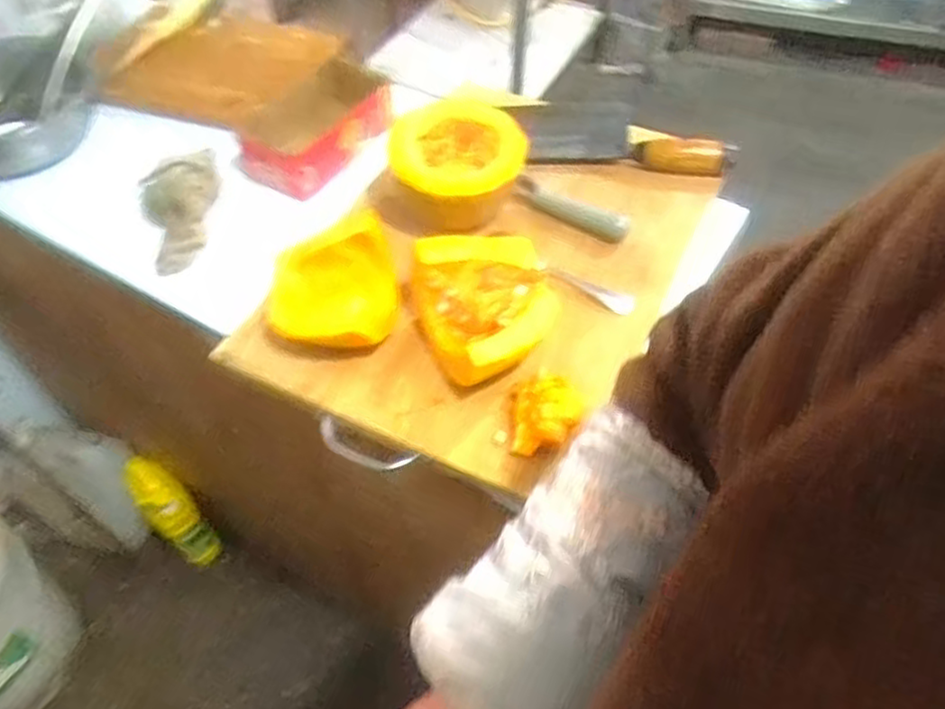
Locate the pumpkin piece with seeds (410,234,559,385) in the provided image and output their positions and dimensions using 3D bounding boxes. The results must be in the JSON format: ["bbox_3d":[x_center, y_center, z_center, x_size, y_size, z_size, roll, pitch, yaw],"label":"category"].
[{"bbox_3d":[0.015,-0.043,0.564,0.108,0.061,0.108,0,52,0],"label":"pumpkin piece with seeds"}]

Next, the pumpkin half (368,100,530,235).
[{"bbox_3d":[-0.020,-0.168,0.659,0.128,0.075,0.122,0,52,0],"label":"pumpkin half"}]

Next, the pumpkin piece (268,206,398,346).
[{"bbox_3d":[-0.114,-0.058,0.584,0.107,0.050,0.092,-17,53,-12],"label":"pumpkin piece"}]

